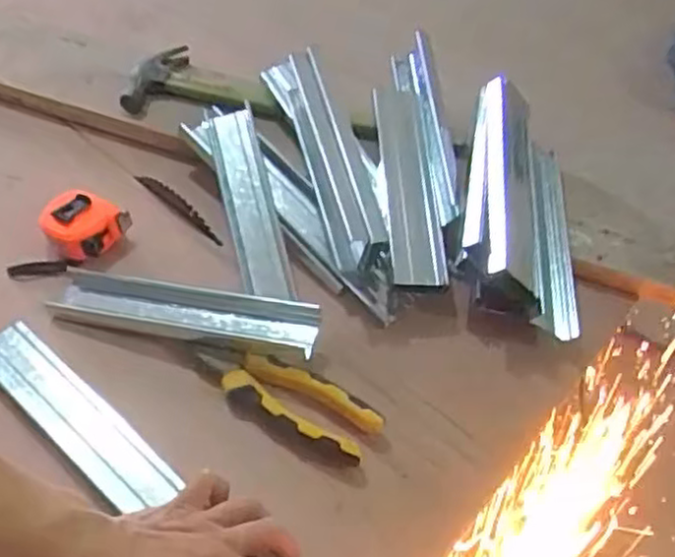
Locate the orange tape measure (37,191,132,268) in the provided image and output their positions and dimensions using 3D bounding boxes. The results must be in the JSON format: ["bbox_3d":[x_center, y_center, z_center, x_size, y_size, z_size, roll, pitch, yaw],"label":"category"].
[{"bbox_3d":[-0.250,-0.054,0.719,0.077,0.044,0.063,-27,58,-26],"label":"orange tape measure"}]

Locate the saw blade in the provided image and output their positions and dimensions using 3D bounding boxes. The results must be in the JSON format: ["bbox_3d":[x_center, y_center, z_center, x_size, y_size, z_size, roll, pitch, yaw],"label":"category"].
[{"bbox_3d":[-0.167,-0.076,0.762,0.125,0.023,0.012,39,56,13],"label":"saw blade"}]

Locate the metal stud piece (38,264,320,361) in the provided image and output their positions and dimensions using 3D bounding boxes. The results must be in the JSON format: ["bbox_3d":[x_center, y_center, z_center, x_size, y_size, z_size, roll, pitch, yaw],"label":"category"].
[{"bbox_3d":[-0.137,0.032,0.656,0.241,0.036,0.050,11,48,7],"label":"metal stud piece"}]

